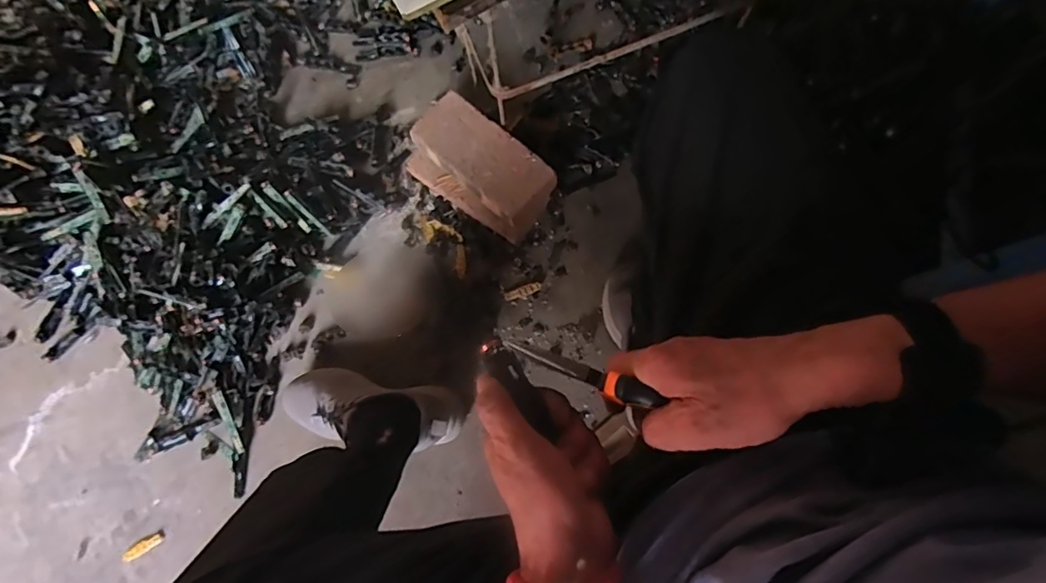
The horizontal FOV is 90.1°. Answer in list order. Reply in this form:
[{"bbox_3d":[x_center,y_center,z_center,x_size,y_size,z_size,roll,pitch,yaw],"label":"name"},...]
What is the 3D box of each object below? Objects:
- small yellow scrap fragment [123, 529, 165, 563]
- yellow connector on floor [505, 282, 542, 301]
[{"bbox_3d":[-0.569,0.382,0.785,0.061,0.009,0.020,-32,80,-19],"label":"small yellow scrap fragment"},{"bbox_3d":[0.001,0.001,0.814,0.059,0.004,0.018,-21,79,-3],"label":"yellow connector on floor"}]

